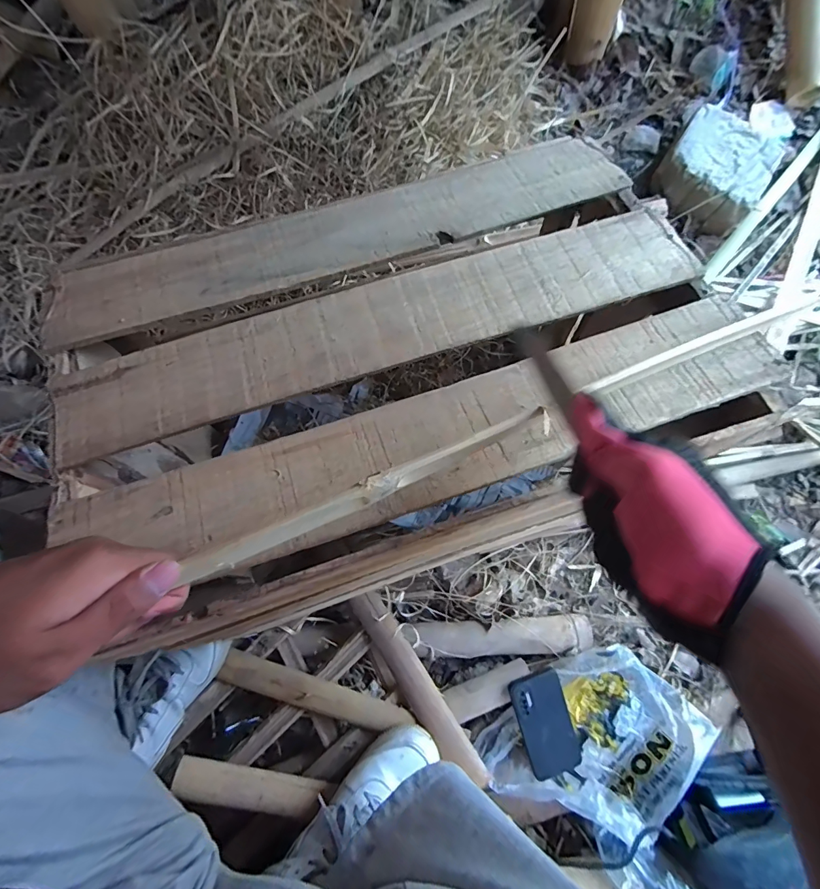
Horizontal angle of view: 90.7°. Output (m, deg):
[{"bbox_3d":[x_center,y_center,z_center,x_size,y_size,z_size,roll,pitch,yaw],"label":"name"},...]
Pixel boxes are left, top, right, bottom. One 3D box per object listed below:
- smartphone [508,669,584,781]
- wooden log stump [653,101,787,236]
[{"bbox_3d":[0.203,0.419,0.608,0.080,0.017,0.161,-19,96,-4],"label":"smartphone"},{"bbox_3d":[0.628,-0.571,0.835,0.195,0.074,0.221,33,80,6],"label":"wooden log stump"}]

